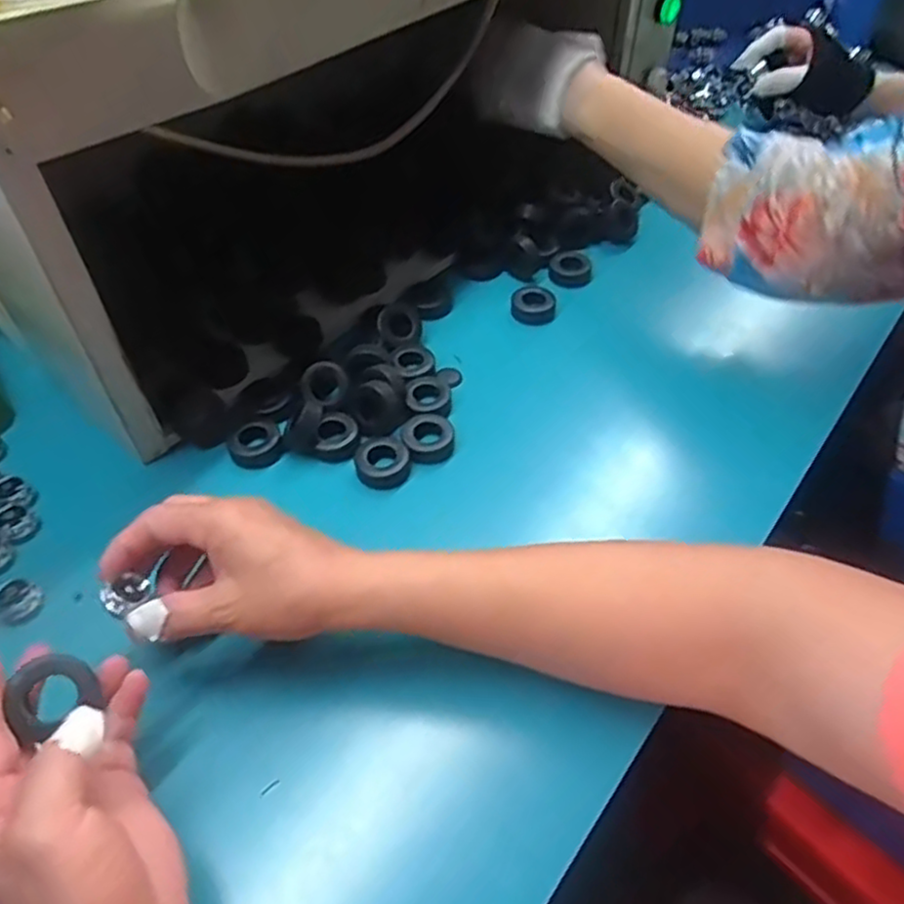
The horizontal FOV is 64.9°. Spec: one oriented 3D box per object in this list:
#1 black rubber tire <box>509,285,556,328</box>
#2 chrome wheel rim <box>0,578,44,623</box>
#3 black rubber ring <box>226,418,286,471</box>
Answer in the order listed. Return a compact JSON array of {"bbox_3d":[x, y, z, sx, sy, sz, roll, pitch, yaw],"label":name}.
[{"bbox_3d":[0.069,-0.125,0.603,0.039,0.016,0.042,9,50,5],"label":"black rubber tire"},{"bbox_3d":[-0.254,0.087,0.417,0.020,0.015,0.023,14,51,9],"label":"chrome wheel rim"},{"bbox_3d":[-0.138,-0.006,0.498,0.035,0.013,0.036,1,50,-2],"label":"black rubber ring"}]

